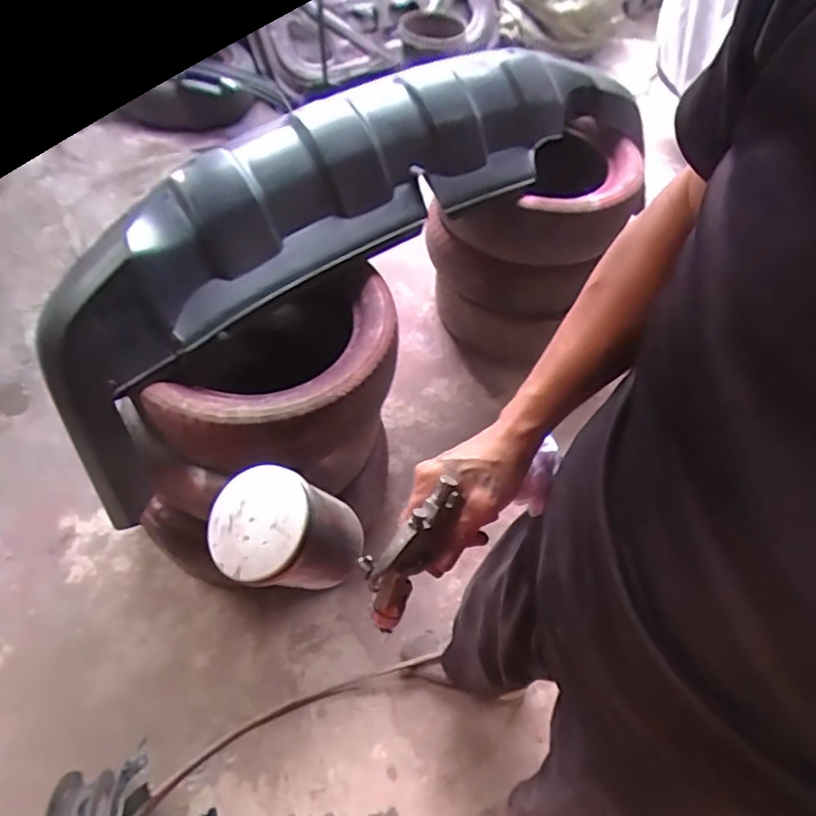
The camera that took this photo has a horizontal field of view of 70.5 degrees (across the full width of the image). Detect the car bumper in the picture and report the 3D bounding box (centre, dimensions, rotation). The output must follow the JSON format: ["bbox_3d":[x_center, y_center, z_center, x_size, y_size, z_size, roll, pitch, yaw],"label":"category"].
[{"bbox_3d":[-0.096,-0.476,1.344,0.393,0.409,1.601,39,61,22],"label":"car bumper"}]

